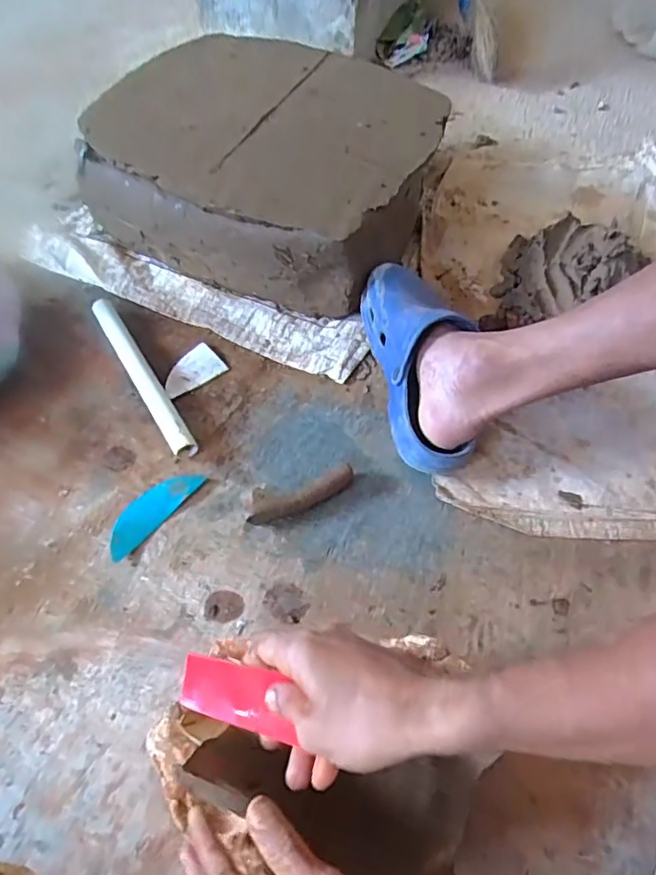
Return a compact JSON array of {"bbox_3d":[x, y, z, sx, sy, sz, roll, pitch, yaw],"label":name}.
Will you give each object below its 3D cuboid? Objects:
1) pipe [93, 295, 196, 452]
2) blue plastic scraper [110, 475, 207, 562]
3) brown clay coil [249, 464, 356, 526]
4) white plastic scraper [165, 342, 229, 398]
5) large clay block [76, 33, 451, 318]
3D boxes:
[{"bbox_3d":[-0.222,-0.076,0.664,0.026,0.026,0.260,-28,61,-18],"label":"pipe"},{"bbox_3d":[-0.182,0.073,0.575,0.039,0.007,0.116,34,62,20],"label":"blue plastic scraper"},{"bbox_3d":[-0.024,0.064,0.573,0.115,0.024,0.020,-23,59,-16],"label":"brown clay coil"},{"bbox_3d":[-0.168,-0.081,0.684,0.076,0.009,0.056,-38,58,-15],"label":"white plastic scraper"},{"bbox_3d":[-0.068,-0.365,0.774,0.392,0.174,0.344,26,59,16],"label":"large clay block"}]

